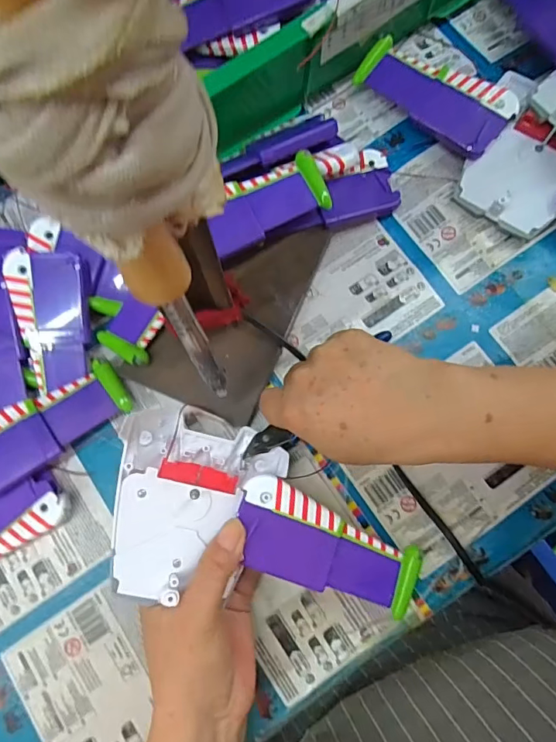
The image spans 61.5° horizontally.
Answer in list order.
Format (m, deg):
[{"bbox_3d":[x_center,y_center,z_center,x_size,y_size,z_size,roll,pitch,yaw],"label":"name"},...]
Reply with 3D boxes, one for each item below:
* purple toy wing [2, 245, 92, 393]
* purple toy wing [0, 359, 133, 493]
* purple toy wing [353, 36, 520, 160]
[{"bbox_3d":[-0.161,-0.037,0.335,0.049,0.017,0.097,-4,98,-3],"label":"purple toy wing"},{"bbox_3d":[-0.164,0.036,0.322,0.115,0.021,0.048,-34,81,-5],"label":"purple toy wing"},{"bbox_3d":[0.119,-0.213,0.363,0.119,0.034,0.046,39,83,7],"label":"purple toy wing"}]

